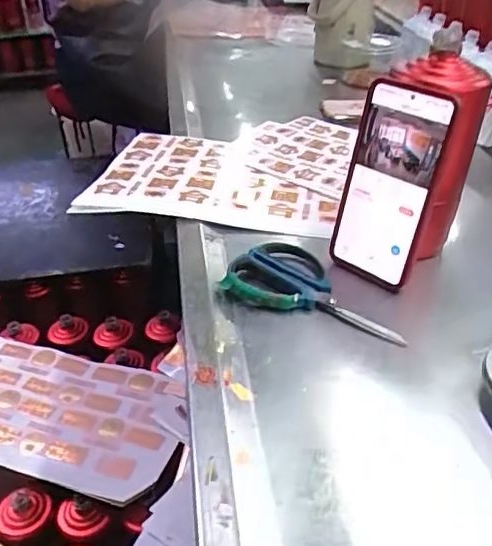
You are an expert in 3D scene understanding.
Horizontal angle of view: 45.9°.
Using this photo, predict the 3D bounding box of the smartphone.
[{"bbox_3d":[0.119,-0.071,0.491,0.012,0.165,0.083,-13,35,-45],"label":"smartphone"}]

